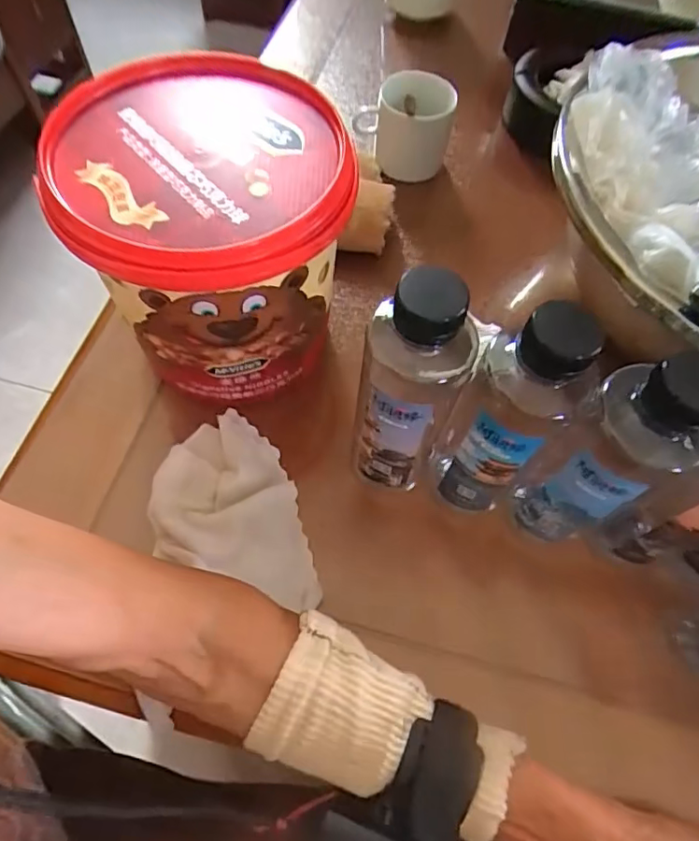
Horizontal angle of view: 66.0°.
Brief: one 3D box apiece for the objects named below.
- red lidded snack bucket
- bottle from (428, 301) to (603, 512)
[{"bbox_3d":[-0.079,-0.115,0.349,0.141,0.142,0.163,1,63,-2],"label":"red lidded snack bucket"},{"bbox_3d":[0.083,0.000,0.290,0.054,0.151,0.048,37,67,15],"label":"bottle"}]

